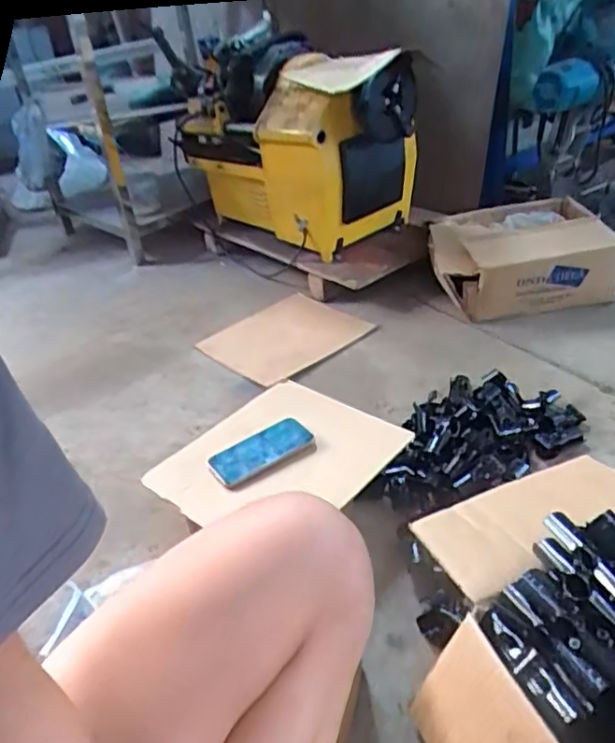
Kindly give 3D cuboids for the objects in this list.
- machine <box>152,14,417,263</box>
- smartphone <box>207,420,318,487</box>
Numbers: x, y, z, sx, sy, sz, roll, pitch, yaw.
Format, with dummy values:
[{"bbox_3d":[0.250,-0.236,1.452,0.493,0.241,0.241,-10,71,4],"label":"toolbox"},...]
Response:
[{"bbox_3d":[-0.030,-0.604,1.638,0.298,0.414,0.667,-32,41,-32],"label":"machine"},{"bbox_3d":[-0.064,0.113,0.905,0.144,0.011,0.078,-24,38,-25],"label":"smartphone"}]

